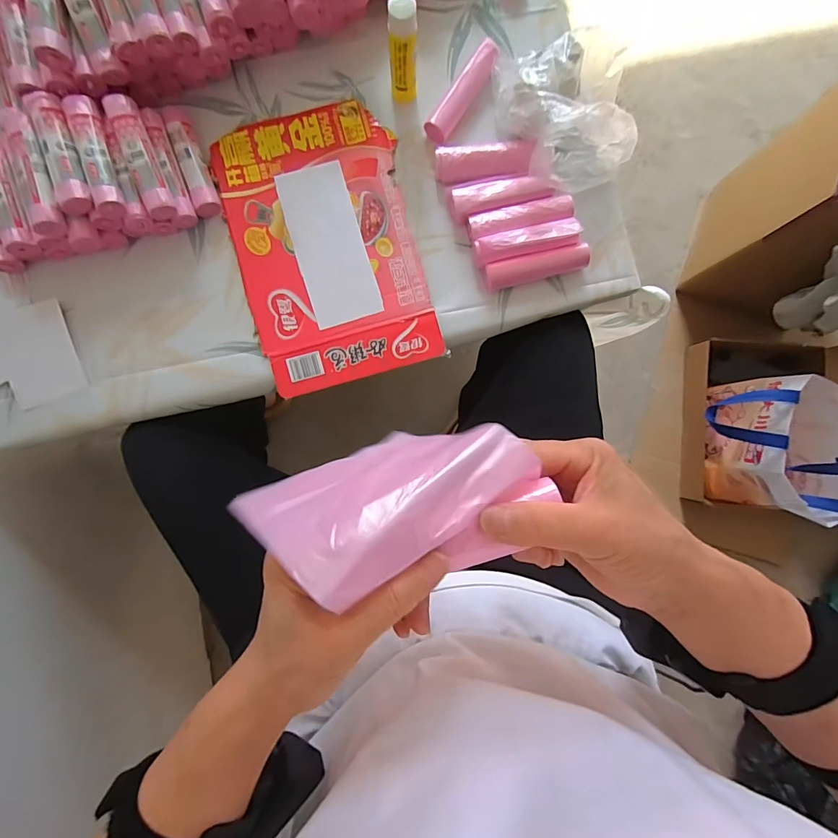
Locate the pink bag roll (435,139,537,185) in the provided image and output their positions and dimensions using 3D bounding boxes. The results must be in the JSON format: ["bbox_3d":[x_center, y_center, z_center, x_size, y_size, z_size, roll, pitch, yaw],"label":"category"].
[{"bbox_3d":[0.073,-0.290,0.483,0.106,0.036,0.035,0,88,-1],"label":"pink bag roll"}]

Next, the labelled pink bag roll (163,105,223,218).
[{"bbox_3d":[-0.253,-0.289,0.473,0.027,0.024,0.126,-17,88,-1],"label":"labelled pink bag roll"}]

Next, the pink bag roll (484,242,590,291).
[{"bbox_3d":[0.134,-0.173,0.482,0.118,0.022,0.026,-13,88,-1],"label":"pink bag roll"}]

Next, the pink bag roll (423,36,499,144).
[{"bbox_3d":[0.054,-0.381,0.488,0.028,0.032,0.129,36,88,0],"label":"pink bag roll"}]

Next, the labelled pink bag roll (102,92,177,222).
[{"bbox_3d":[-0.287,-0.272,0.439,0.028,0.035,0.114,-17,88,-1],"label":"labelled pink bag roll"}]

